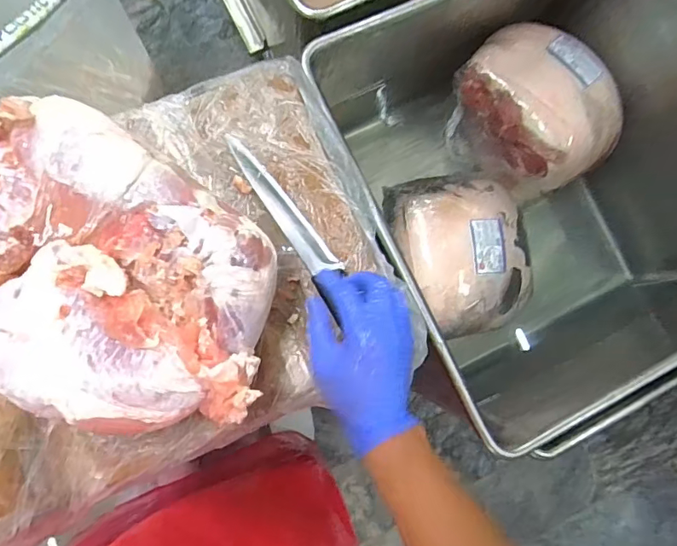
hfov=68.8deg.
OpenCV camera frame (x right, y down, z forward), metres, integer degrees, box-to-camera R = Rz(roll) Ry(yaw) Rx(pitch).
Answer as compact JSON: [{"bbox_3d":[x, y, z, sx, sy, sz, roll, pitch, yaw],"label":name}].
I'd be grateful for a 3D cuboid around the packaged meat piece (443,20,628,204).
[{"bbox_3d":[0.373,-0.308,0.979,0.229,0.205,0.309,-42,88,-9],"label":"packaged meat piece"}]

